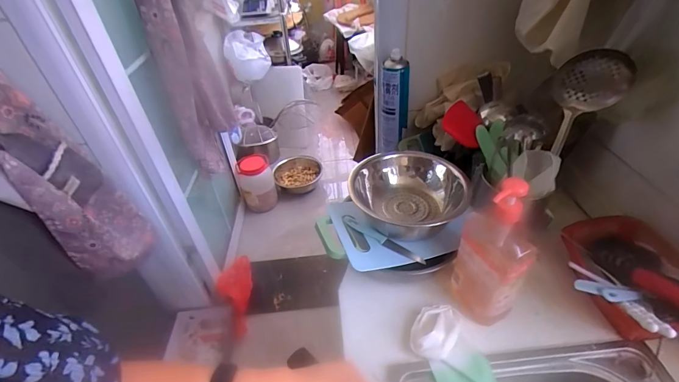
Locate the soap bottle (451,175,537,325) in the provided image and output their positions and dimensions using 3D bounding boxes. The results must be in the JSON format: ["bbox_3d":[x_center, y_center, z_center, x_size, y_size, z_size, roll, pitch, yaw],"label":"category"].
[{"bbox_3d":[0.241,0.099,0.541,0.104,0.273,0.075,14,44,23],"label":"soap bottle"}]

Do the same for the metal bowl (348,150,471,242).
[{"bbox_3d":[0.130,0.003,0.679,0.200,0.081,0.208,2,40,9],"label":"metal bowl"}]

